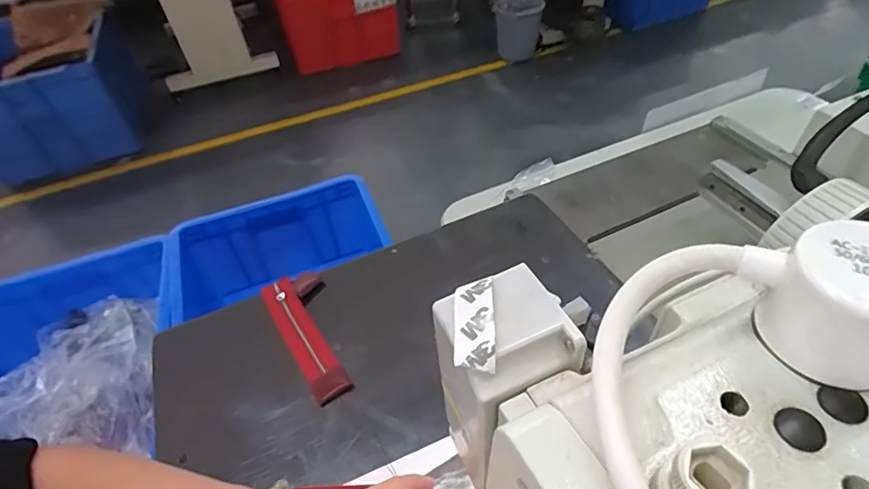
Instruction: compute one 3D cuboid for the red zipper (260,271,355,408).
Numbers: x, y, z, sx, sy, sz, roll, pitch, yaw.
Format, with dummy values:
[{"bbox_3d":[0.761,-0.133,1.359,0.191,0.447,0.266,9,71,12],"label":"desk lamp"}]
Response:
[{"bbox_3d":[-0.122,0.086,0.489,0.059,0.011,0.160,-26,50,-18],"label":"red zipper"}]

